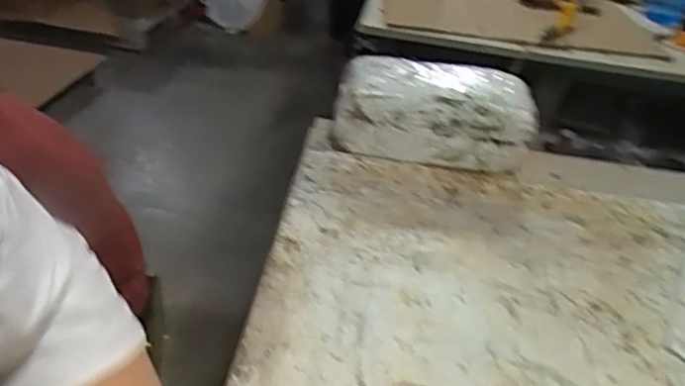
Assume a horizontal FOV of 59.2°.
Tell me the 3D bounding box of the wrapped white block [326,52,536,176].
[{"bbox_3d":[0.121,-0.107,0.799,0.250,0.094,0.116,10,34,4],"label":"wrapped white block"}]

